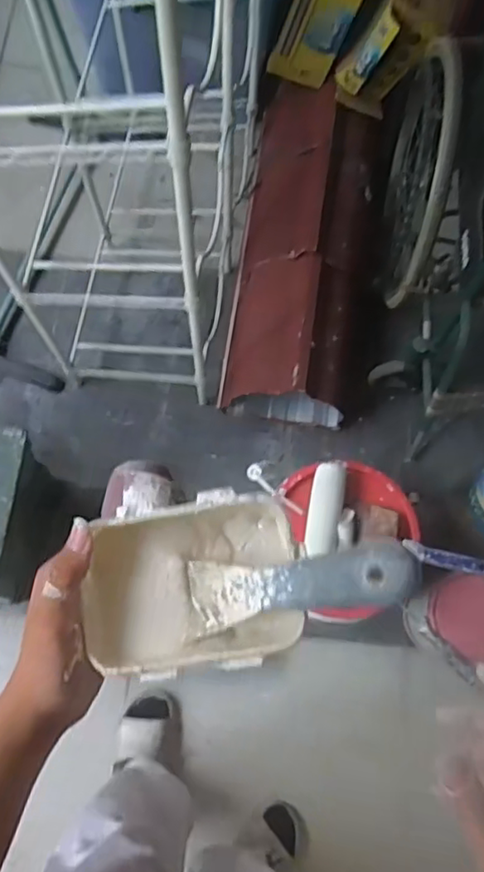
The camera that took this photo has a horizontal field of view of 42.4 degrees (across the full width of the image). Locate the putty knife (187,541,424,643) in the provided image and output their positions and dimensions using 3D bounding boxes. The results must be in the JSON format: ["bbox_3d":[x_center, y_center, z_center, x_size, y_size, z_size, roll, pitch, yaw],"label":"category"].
[{"bbox_3d":[0.028,0.088,0.365,0.153,0.010,0.042,-18,71,34],"label":"putty knife"}]

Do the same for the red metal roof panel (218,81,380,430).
[{"bbox_3d":[0.172,-0.460,1.537,0.331,0.218,0.830,8,74,0],"label":"red metal roof panel"}]

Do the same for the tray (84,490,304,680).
[{"bbox_3d":[-0.030,0.095,0.397,0.138,0.046,0.101,-8,75,-4],"label":"tray"}]

